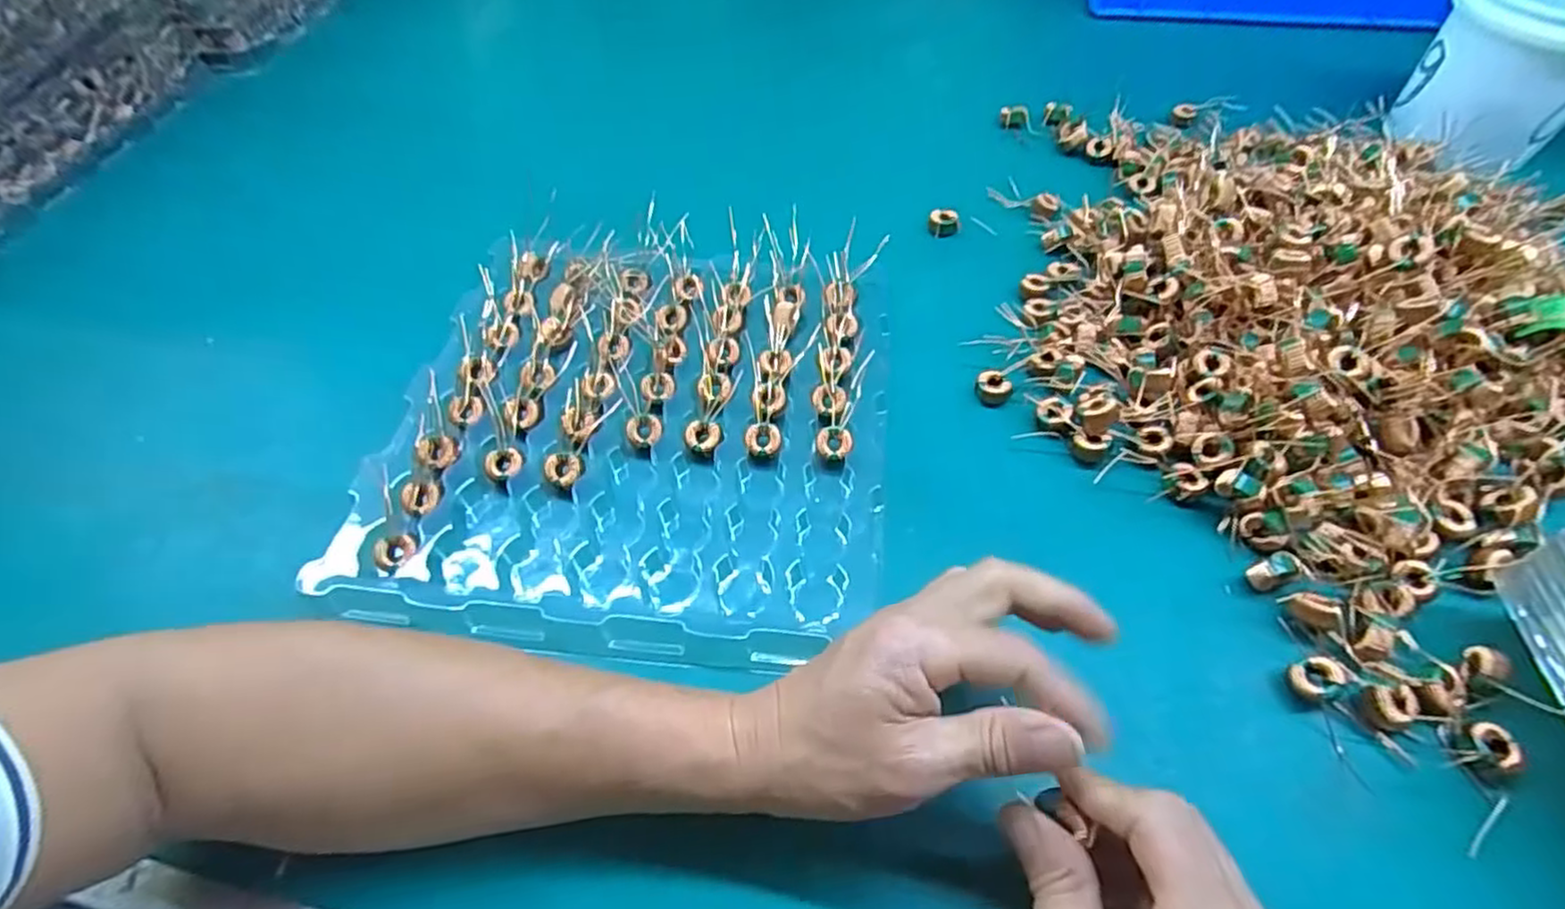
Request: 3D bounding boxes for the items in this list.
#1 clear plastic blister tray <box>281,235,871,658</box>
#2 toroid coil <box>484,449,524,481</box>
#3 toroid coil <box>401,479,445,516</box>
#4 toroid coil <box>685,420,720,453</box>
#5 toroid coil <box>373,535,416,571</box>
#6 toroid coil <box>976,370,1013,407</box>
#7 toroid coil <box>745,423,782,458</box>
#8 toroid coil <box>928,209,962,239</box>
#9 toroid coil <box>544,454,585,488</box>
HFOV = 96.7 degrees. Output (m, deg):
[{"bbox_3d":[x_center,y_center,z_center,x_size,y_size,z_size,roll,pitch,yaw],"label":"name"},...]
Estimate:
[{"bbox_3d":[-0.084,-0.021,0.417,0.282,0.024,0.272,5,56,3],"label":"clear plastic blister tray"},{"bbox_3d":[-0.160,0.006,0.399,0.021,0.006,0.018,-11,56,-8],"label":"toroid coil"},{"bbox_3d":[-0.198,0.023,0.382,0.018,0.009,0.020,19,57,12],"label":"toroid coil"},{"bbox_3d":[-0.047,-0.012,0.411,0.020,0.006,0.018,-3,56,-3],"label":"toroid coil"},{"bbox_3d":[-0.203,0.050,0.364,0.020,0.010,0.015,-31,61,-20],"label":"toroid coil"},{"bbox_3d":[0.133,-0.041,0.438,0.021,0.012,0.018,19,58,12],"label":"toroid coil"},{"bbox_3d":[-0.011,-0.010,0.407,0.021,0.007,0.017,-2,56,-2],"label":"toroid coil"},{"bbox_3d":[0.125,-0.180,0.537,0.023,0.010,0.021,-8,56,-6],"label":"toroid coil"},{"bbox_3d":[-0.123,0.008,0.395,0.023,0.010,0.016,11,56,7],"label":"toroid coil"}]

